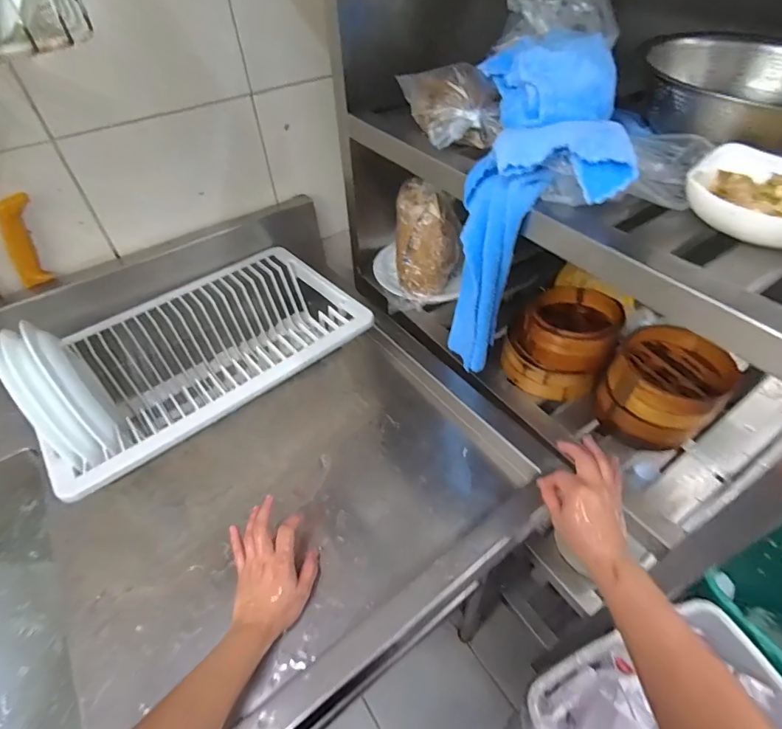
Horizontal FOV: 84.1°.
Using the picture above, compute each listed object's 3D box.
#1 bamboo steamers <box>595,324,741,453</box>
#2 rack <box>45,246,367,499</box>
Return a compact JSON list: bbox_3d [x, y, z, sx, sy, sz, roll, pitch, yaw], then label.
[{"bbox_3d":[0.394,0.039,0.637,0.139,0.119,0.142,30,55,28],"label":"bamboo steamers"},{"bbox_3d":[-0.297,0.000,0.738,0.480,0.134,0.322,-32,53,-24],"label":"rack"}]

